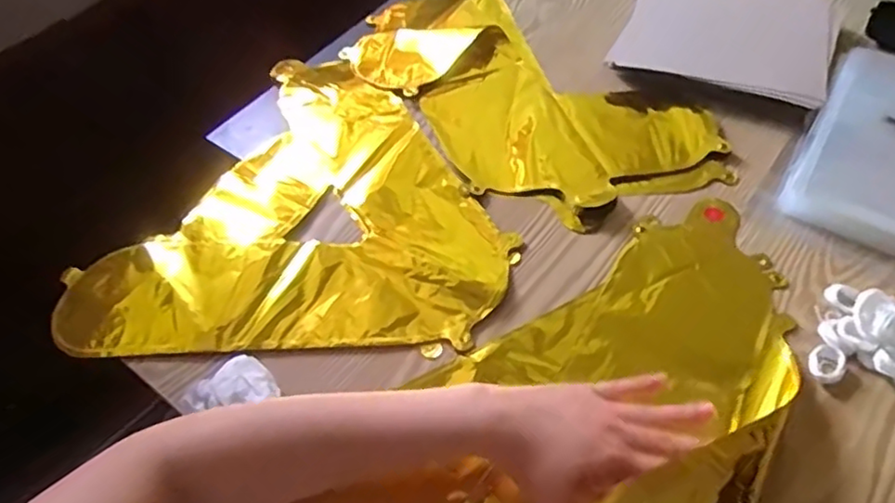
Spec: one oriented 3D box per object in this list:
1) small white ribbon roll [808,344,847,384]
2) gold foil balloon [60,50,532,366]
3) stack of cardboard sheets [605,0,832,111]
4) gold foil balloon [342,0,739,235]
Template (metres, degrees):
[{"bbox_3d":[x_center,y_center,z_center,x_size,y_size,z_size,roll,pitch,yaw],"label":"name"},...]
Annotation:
[{"bbox_3d":[0.269,0.079,0.455,0.023,0.008,0.029,16,56,16],"label":"small white ribbon roll"},{"bbox_3d":[-0.106,-0.026,0.571,0.329,0.018,0.358,20,58,19],"label":"gold foil balloon"},{"bbox_3d":[0.279,-0.226,0.667,0.191,0.029,0.153,17,57,17],"label":"stack of cardboard sheets"},{"bbox_3d":[0.057,-0.173,0.656,0.206,0.021,0.424,-35,58,-19],"label":"gold foil balloon"}]

